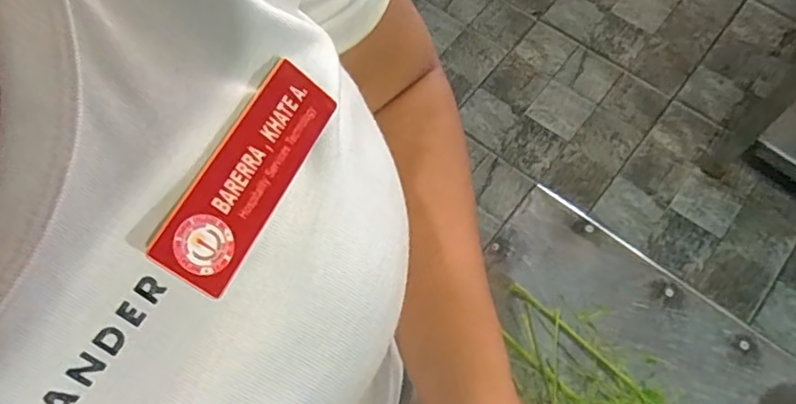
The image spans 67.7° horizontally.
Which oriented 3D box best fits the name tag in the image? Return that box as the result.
[{"bbox_3d":[-0.040,-0.008,0.162,0.022,0.005,0.068,39,61,-21],"label":"name tag"}]

